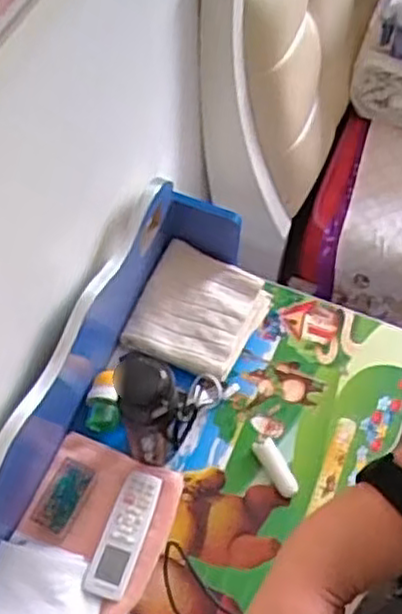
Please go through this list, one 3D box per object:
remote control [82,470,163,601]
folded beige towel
[{"bbox_3d":[-0.095,0.285,0.912,0.051,0.016,0.156,24,65,-2],"label":"remote control"},{"bbox_3d":[-0.003,0.005,1.076,0.173,0.058,0.179,20,61,12],"label":"folded beige towel"}]

